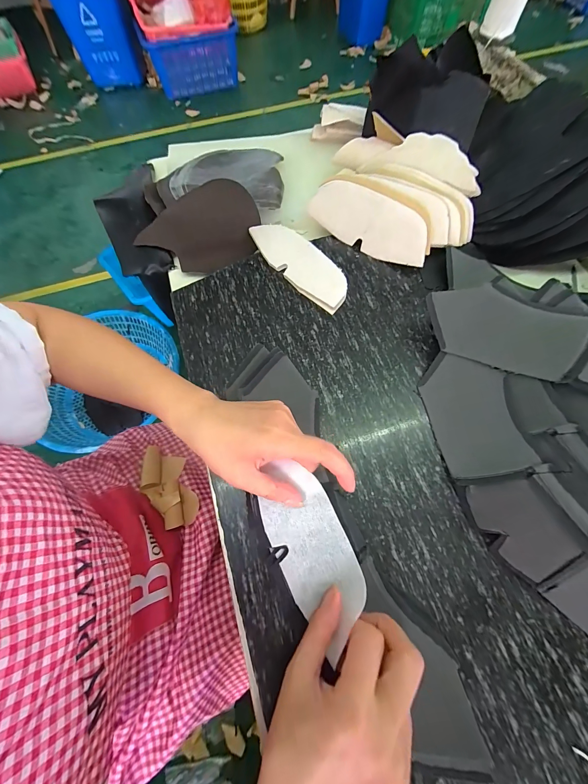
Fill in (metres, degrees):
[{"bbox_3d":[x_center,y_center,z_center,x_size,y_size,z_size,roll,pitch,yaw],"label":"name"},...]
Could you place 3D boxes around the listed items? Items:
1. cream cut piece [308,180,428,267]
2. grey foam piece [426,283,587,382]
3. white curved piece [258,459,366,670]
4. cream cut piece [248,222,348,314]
[{"bbox_3d":[0.096,-0.219,0.372,0.162,0.067,0.012,32,35,13],"label":"cream cut piece"},{"bbox_3d":[0.196,-0.061,0.282,0.131,0.013,0.069,28,97,27],"label":"grey foam piece"},{"bbox_3d":[0.013,0.125,0.238,0.059,0.019,0.138,-23,75,-6],"label":"white curved piece"},{"bbox_3d":[0.007,-0.170,0.376,0.059,0.013,0.170,-37,72,-13],"label":"cream cut piece"}]

